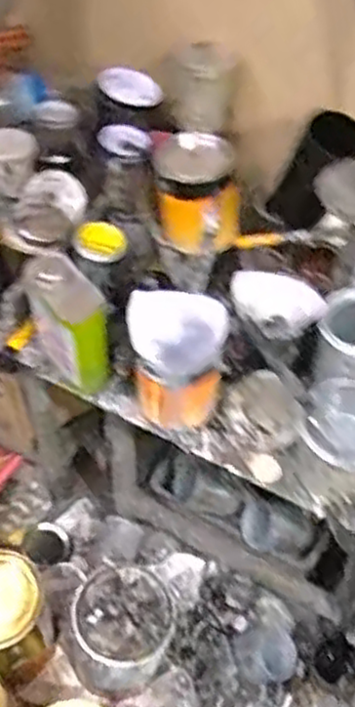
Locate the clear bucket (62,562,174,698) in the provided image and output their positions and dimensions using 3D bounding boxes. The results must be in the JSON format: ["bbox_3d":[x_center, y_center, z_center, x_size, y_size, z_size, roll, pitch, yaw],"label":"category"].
[{"bbox_3d":[-0.099,0.475,1.259,0.173,0.215,0.160,0,53,1],"label":"clear bucket"}]

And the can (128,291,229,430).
[{"bbox_3d":[0.000,0.014,0.953,0.118,0.152,0.113,1,51,-1],"label":"can"}]

